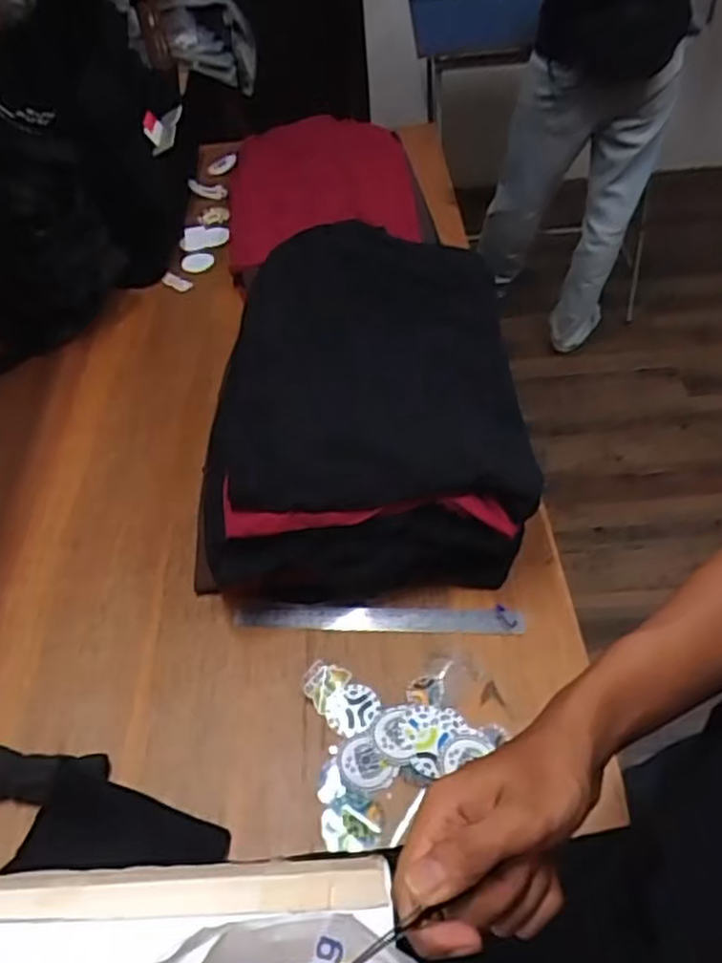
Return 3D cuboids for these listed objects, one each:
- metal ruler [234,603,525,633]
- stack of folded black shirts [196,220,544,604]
[{"bbox_3d":[0.018,0.155,0.814,0.319,0.006,0.030,1,56,4],"label":"metal ruler"},{"bbox_3d":[-0.009,-0.116,0.931,0.381,0.177,0.531,-4,49,1],"label":"stack of folded black shirts"}]

